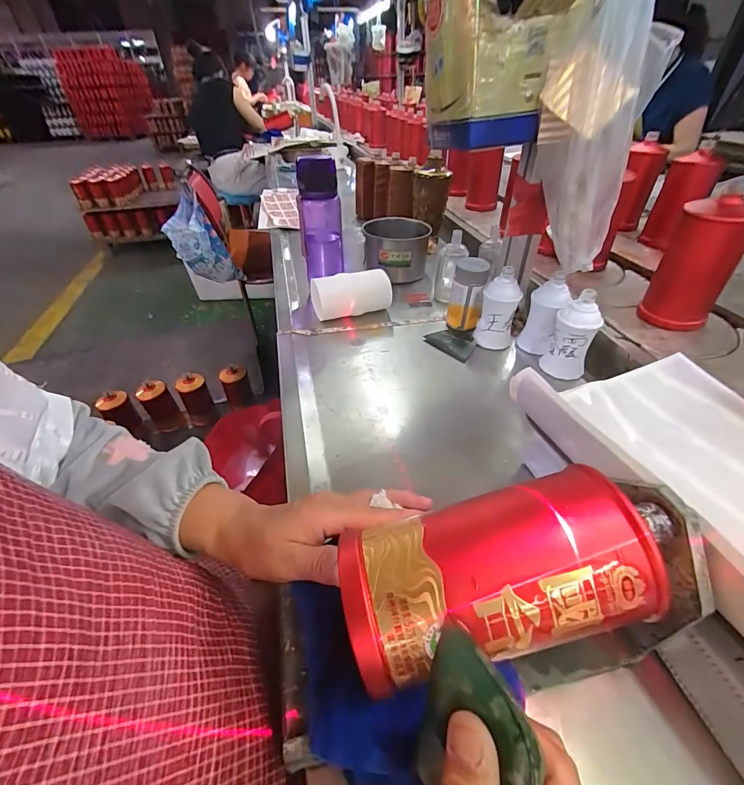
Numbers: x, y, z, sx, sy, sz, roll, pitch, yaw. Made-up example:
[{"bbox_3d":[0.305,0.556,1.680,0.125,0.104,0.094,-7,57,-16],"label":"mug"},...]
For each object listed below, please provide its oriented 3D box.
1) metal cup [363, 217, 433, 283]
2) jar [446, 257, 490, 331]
[{"bbox_3d":[0.051,-0.298,0.774,0.129,0.089,0.138,-1,41,1],"label":"metal cup"},{"bbox_3d":[0.152,-0.157,0.594,0.055,0.103,0.047,7,42,10],"label":"jar"}]

